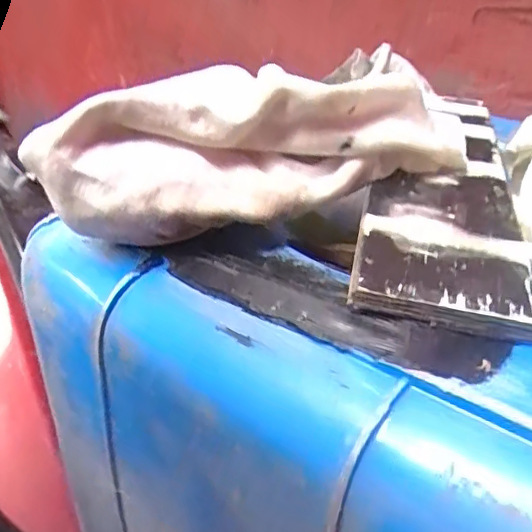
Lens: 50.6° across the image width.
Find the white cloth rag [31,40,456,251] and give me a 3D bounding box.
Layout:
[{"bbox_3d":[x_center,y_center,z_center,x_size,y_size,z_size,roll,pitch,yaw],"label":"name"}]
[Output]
[{"bbox_3d":[-0.001,-0.052,0.244,0.172,0.059,0.048,-14,33,-23],"label":"white cloth rag"}]

